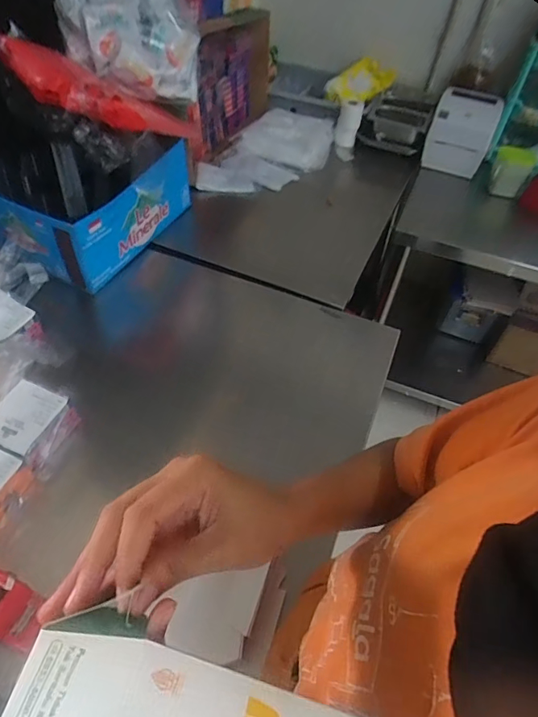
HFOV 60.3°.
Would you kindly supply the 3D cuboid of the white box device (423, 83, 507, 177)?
[{"bbox_3d":[0.614,-0.727,1.483,0.190,0.182,0.229,17,49,9],"label":"white box device"}]

